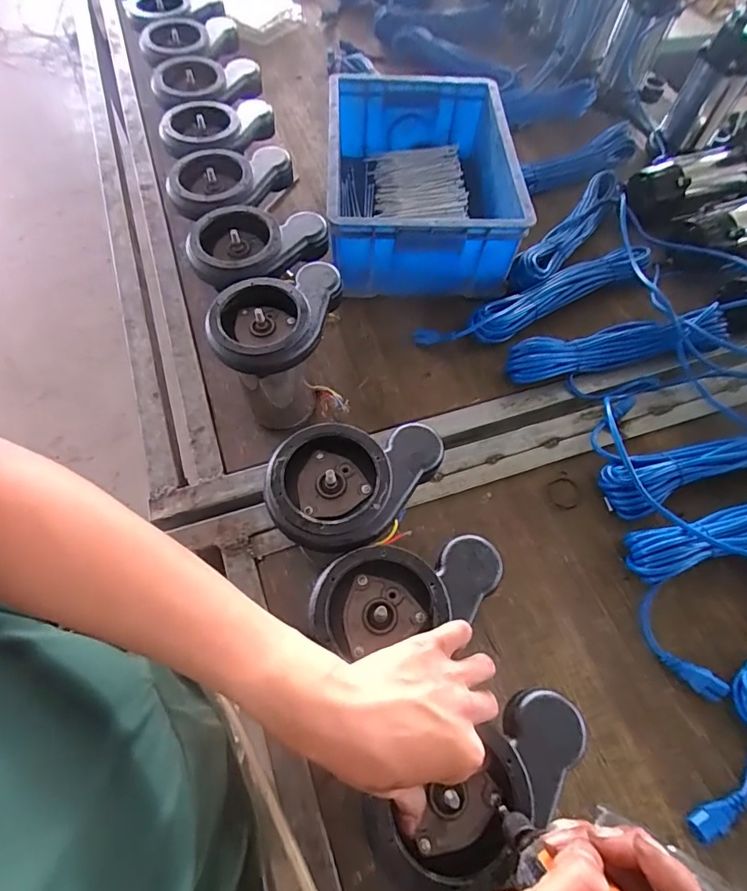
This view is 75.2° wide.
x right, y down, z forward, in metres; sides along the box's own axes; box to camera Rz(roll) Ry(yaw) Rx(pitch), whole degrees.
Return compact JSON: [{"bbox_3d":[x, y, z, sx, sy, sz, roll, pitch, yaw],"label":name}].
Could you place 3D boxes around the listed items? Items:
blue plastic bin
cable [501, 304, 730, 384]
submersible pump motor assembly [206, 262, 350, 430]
[{"bbox_3d":[0.076,-0.461,0.836,0.296,0.130,0.432,0,61,-3],"label":"blue plastic bin"},{"bbox_3d":[0.363,-0.149,0.729,0.351,0.059,0.066,-10,62,-9],"label":"cable"},{"bbox_3d":[-0.109,-0.103,0.617,0.160,0.188,0.126,-16,63,-12],"label":"submersible pump motor assembly"}]

